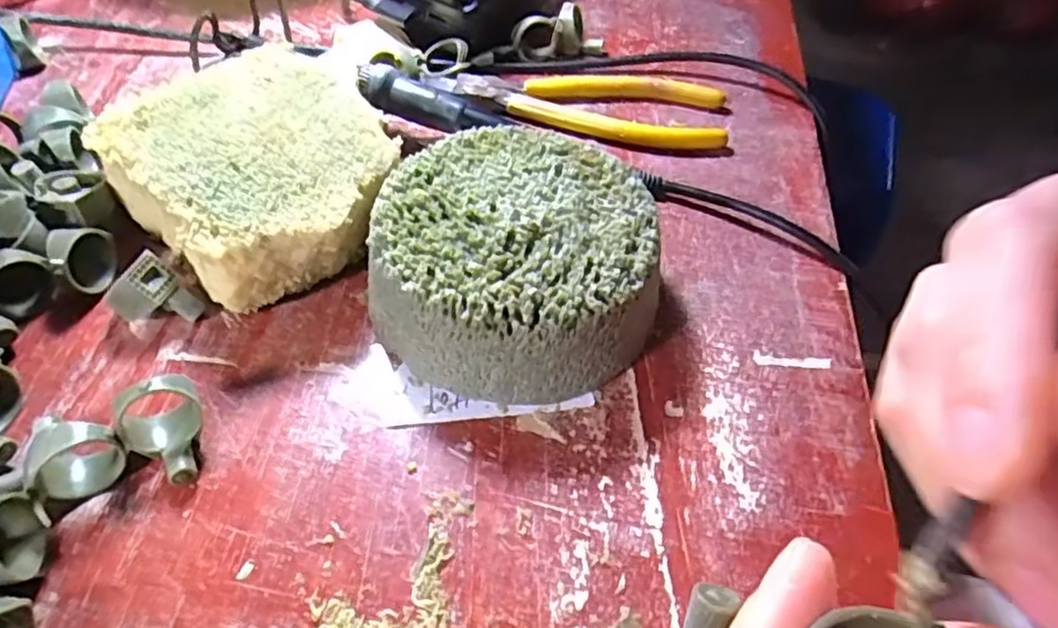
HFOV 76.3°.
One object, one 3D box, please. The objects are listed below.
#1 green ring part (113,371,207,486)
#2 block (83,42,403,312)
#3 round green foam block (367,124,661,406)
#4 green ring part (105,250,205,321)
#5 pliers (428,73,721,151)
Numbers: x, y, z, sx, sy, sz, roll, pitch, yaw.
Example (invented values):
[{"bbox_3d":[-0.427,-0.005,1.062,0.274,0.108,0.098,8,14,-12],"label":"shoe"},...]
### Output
[{"bbox_3d":[-0.113,0.036,0.212,0.024,0.027,0.028,-28,58,-24],"label":"green ring part"},{"bbox_3d":[-0.107,-0.054,0.274,0.097,0.043,0.120,-32,59,-26],"label":"block"},{"bbox_3d":[-0.005,-0.020,0.251,0.097,0.046,0.096,2,51,-2],"label":"round green foam block"},{"bbox_3d":[-0.137,-0.006,0.247,0.022,0.023,0.021,27,54,17],"label":"green ring part"},{"bbox_3d":[0.025,-0.108,0.346,0.150,0.011,0.048,7,51,2],"label":"pliers"}]

